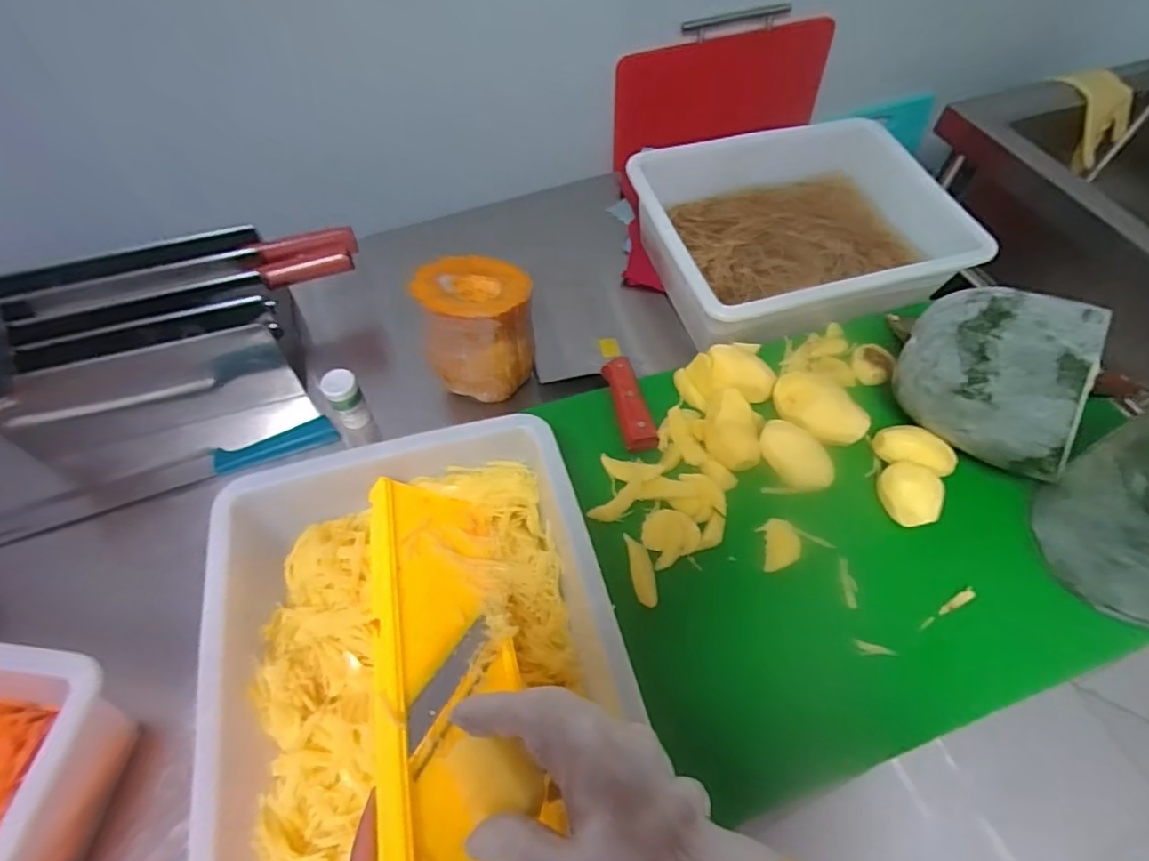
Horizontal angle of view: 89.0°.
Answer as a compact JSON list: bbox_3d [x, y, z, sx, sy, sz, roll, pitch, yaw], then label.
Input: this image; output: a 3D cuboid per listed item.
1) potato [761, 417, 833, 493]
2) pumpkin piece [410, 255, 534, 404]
[{"bbox_3d":[0.216,0.026,0.575,0.045,0.041,0.078,-35,64,-22],"label":"potato"},{"bbox_3d":[-0.099,-0.101,0.608,0.112,0.118,0.084,-5,57,-4],"label":"pumpkin piece"}]

